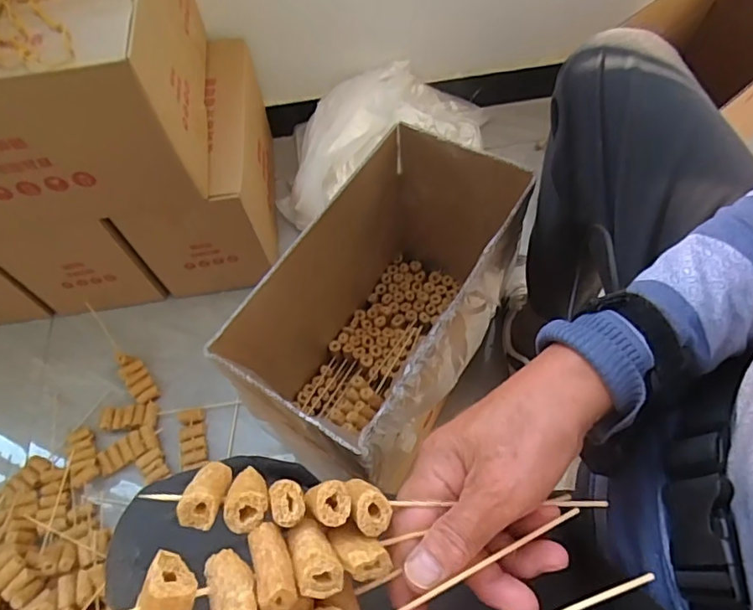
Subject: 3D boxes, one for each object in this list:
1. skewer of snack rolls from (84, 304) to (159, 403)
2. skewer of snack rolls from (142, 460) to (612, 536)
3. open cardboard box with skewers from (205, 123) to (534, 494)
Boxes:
[{"bbox_3d":[-0.428,0.073,0.887,0.039,0.028,0.212,-33,64,-15],"label":"skewer of snack rolls"},{"bbox_3d":[0.008,0.097,0.261,0.218,0.026,0.031,5,60,-6],"label":"skewer of snack rolls"},{"bbox_3d":[0.029,-0.001,0.711,0.241,0.285,0.436,25,65,16],"label":"open cardboard box with skewers"}]

